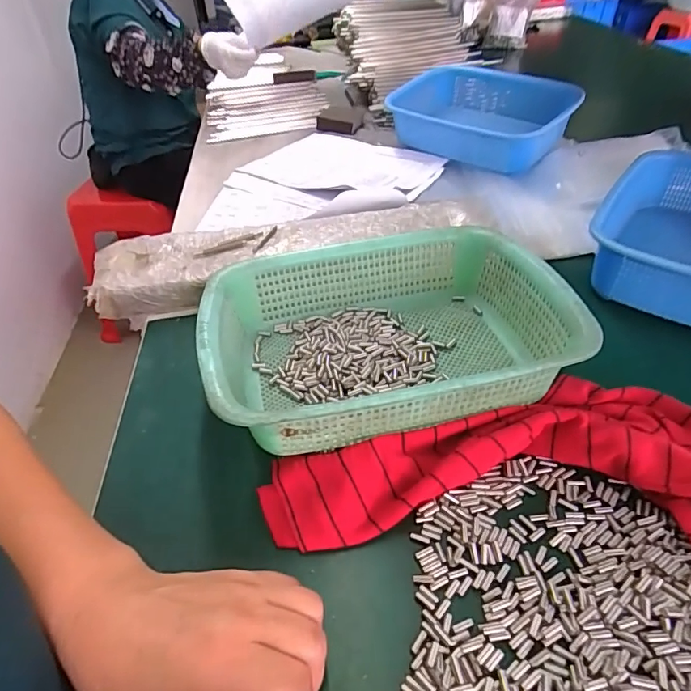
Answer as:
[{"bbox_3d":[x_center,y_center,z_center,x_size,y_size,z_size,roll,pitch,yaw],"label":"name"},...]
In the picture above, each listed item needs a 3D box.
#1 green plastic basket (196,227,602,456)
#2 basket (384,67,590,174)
[{"bbox_3d":[0.032,-0.011,0.426,0.290,0.080,0.217,-10,43,-6],"label":"green plastic basket"},{"bbox_3d":[0.235,-0.401,0.838,0.302,0.093,0.237,28,51,30],"label":"basket"}]

